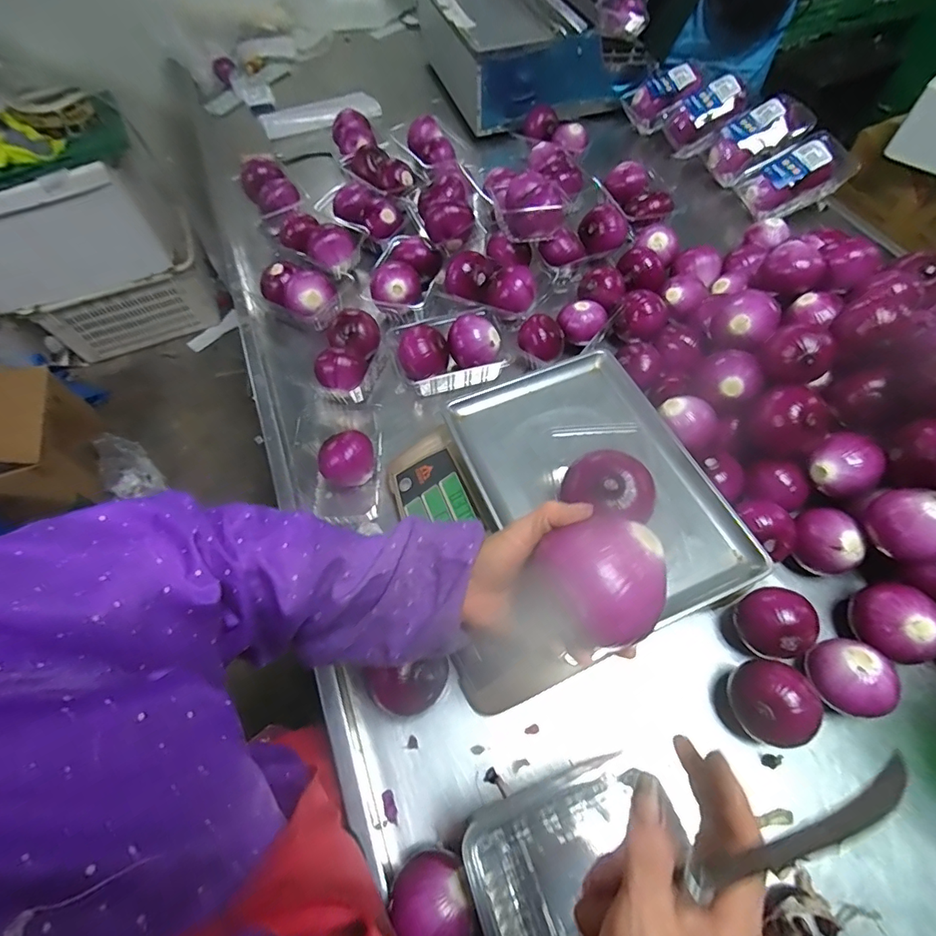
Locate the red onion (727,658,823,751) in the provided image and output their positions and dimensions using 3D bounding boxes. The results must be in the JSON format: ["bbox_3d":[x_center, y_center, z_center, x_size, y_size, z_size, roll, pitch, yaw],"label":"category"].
[{"bbox_3d":[0.315,0.246,0.499,0.068,0.081,0.073,-22,62,-9],"label":"red onion"}]

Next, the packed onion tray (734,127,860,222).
[{"bbox_3d":[0.612,-0.547,0.890,0.174,0.070,0.120,-24,76,24],"label":"packed onion tray"}]

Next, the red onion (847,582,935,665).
[{"bbox_3d":[0.475,0.178,0.535,0.071,0.078,0.087,-13,61,-5],"label":"red onion"}]

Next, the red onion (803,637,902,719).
[{"bbox_3d":[0.405,0.229,0.514,0.082,0.064,0.081,-8,61,-2],"label":"red onion"}]

